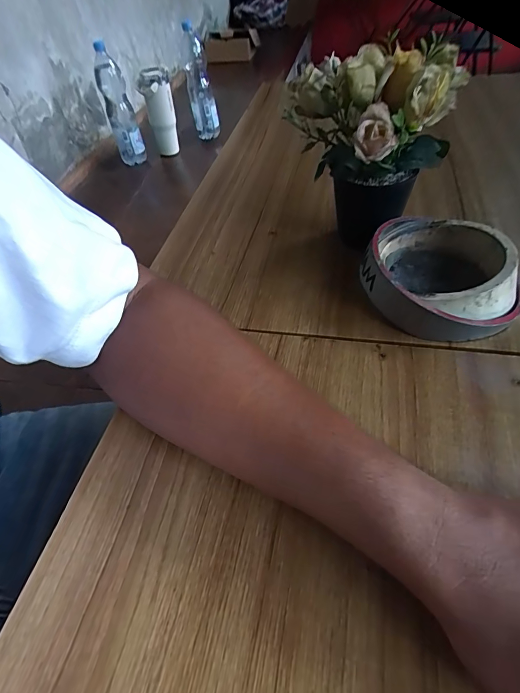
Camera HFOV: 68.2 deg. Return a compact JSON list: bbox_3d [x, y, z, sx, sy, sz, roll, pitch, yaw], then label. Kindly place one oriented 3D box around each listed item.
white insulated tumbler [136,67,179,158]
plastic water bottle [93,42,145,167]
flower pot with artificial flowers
[{"bbox_3d":[-0.338,-0.793,1.310,0.098,0.268,0.111,17,37,40],"label":"white insulated tumbler"},{"bbox_3d":[-0.465,-0.780,1.265,0.087,0.333,0.105,-19,47,-7],"label":"plastic water bottle"},{"bbox_3d":[0.102,-0.168,0.356,0.133,0.166,0.114,-36,51,-21],"label":"flower pot with artificial flowers"}]

